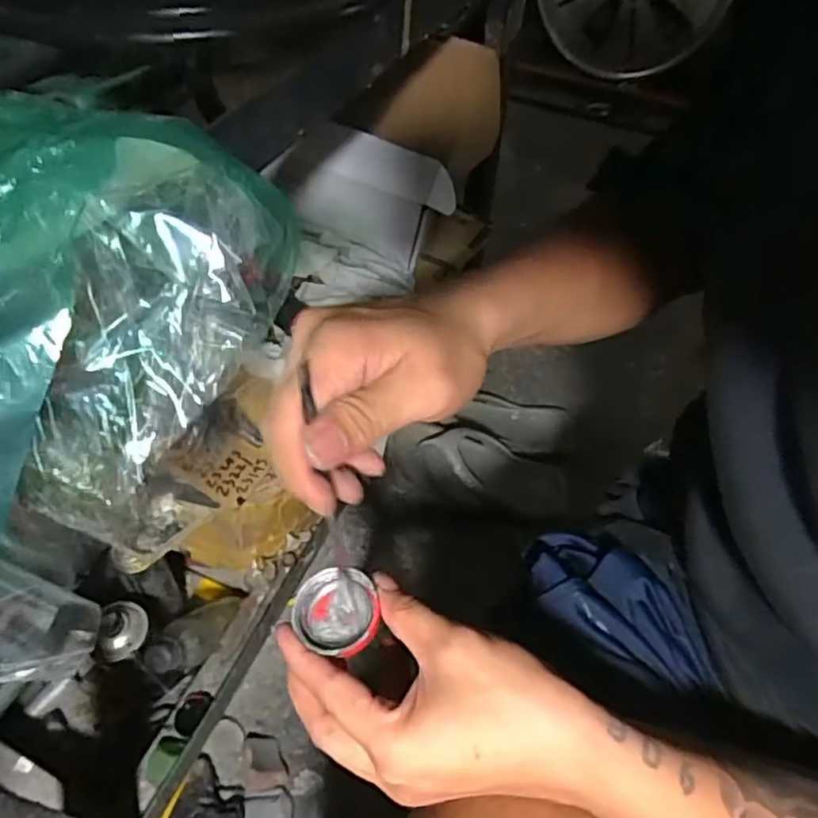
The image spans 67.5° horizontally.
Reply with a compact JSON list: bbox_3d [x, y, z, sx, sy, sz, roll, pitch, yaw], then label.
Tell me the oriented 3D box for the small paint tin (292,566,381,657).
[{"bbox_3d":[-0.039,0.108,0.325,0.042,0.017,0.048,-12,51,-13],"label":"small paint tin"}]

